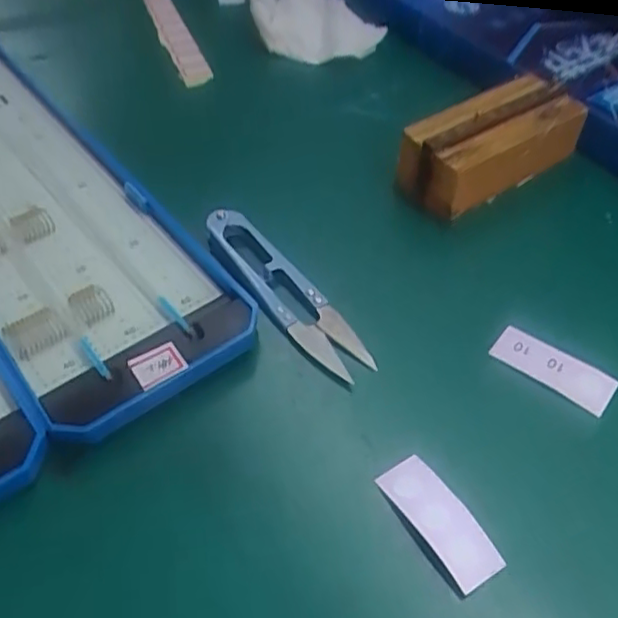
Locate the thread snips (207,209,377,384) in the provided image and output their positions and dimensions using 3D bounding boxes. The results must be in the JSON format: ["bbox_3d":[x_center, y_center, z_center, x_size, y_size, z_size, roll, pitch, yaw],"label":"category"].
[{"bbox_3d":[-0.011,-0.010,0.272,0.022,0.011,0.101,-29,55,-22],"label":"thread snips"}]

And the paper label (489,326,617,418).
[{"bbox_3d":[0.095,0.022,0.254,0.045,0.005,0.017,31,57,24],"label":"paper label"}]

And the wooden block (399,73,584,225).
[{"bbox_3d":[0.089,-0.078,0.319,0.090,0.039,0.037,-26,54,-22],"label":"wooden block"}]

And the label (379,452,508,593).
[{"bbox_3d":[0.042,0.068,0.211,0.019,0.005,0.044,-28,55,-21],"label":"label"}]

